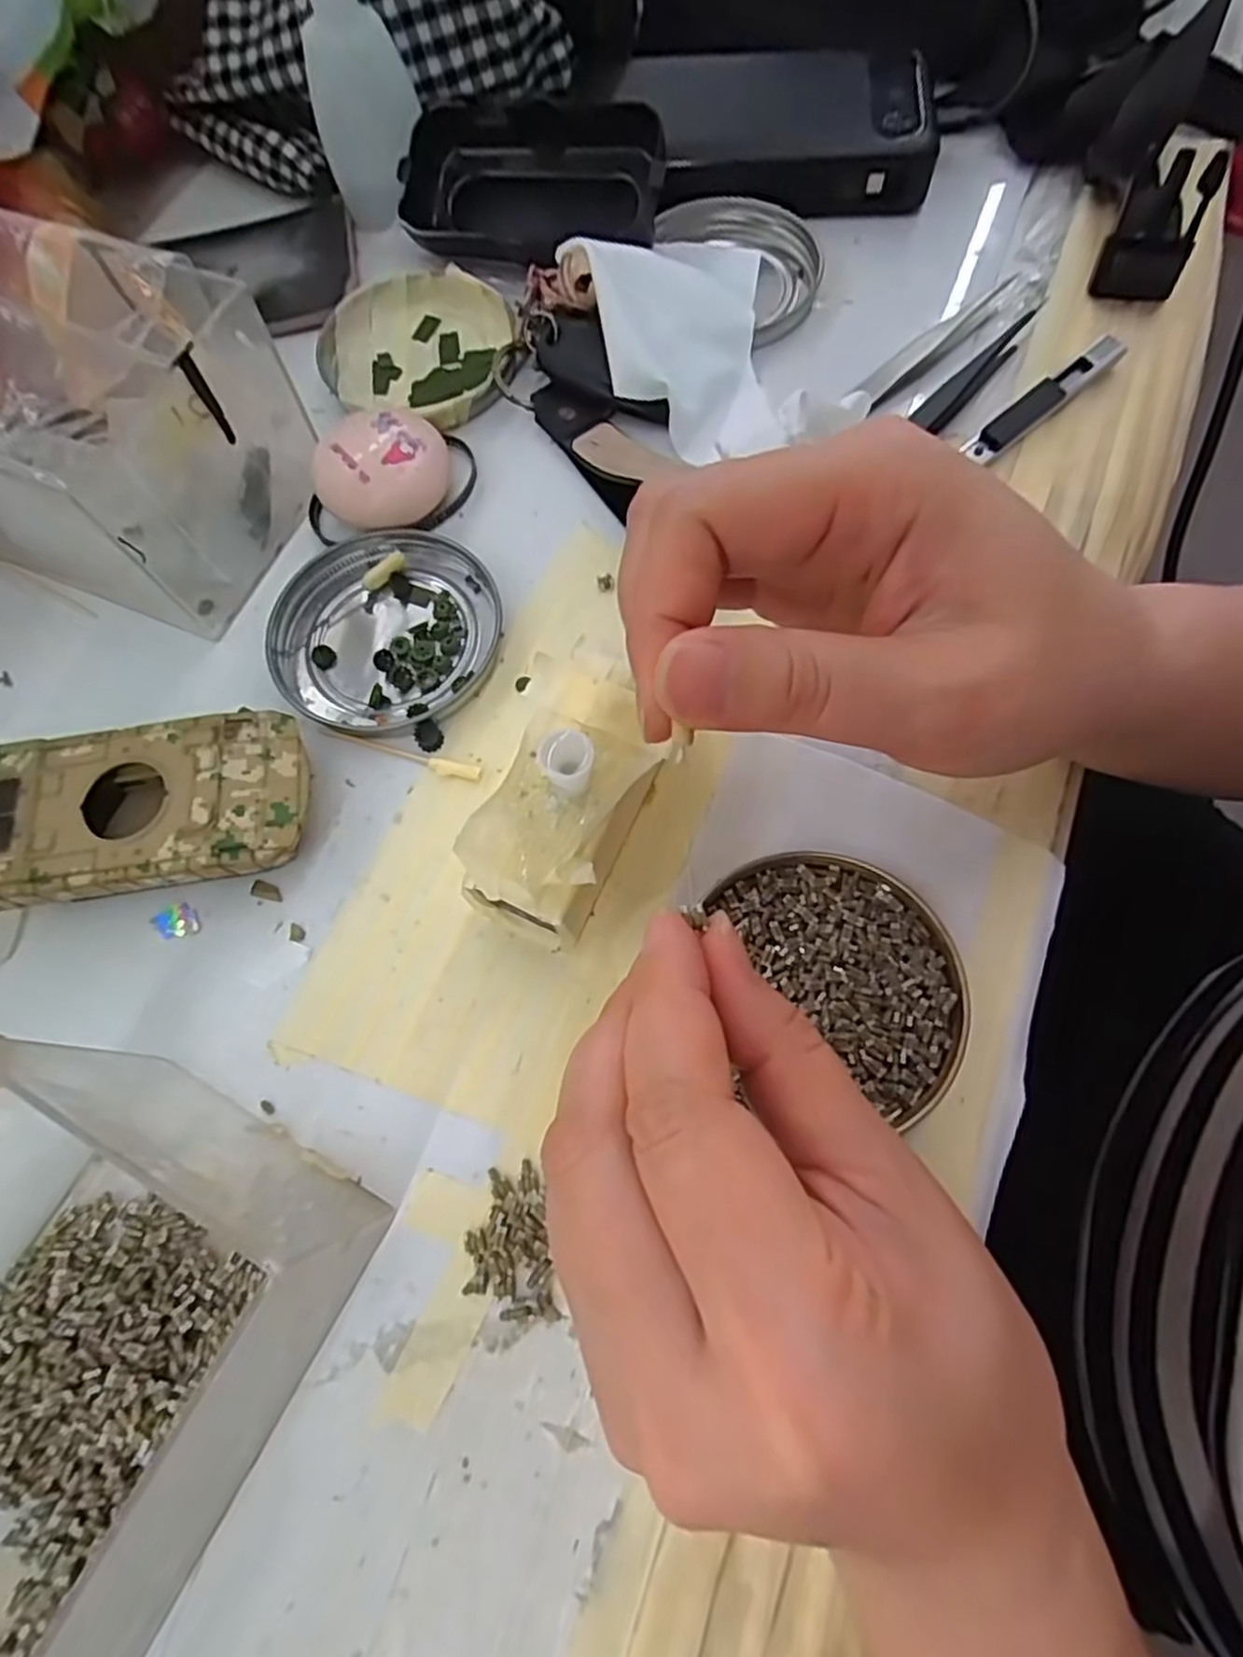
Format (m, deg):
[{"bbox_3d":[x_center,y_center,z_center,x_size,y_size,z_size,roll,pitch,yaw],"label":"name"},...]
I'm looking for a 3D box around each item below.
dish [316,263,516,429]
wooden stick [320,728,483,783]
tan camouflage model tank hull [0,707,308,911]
[{"bbox_3d":[-0.085,-0.196,0.300,0.078,0.013,0.075,-1,71,2],"label":"dish"},{"bbox_3d":[-0.073,-0.024,0.242,0.056,0.004,0.006,14,72,7],"label":"wooden stick"},{"bbox_3d":[-0.143,-0.004,0.228,0.095,0.025,0.053,-9,71,-1],"label":"tan camouflage model tank hull"}]

